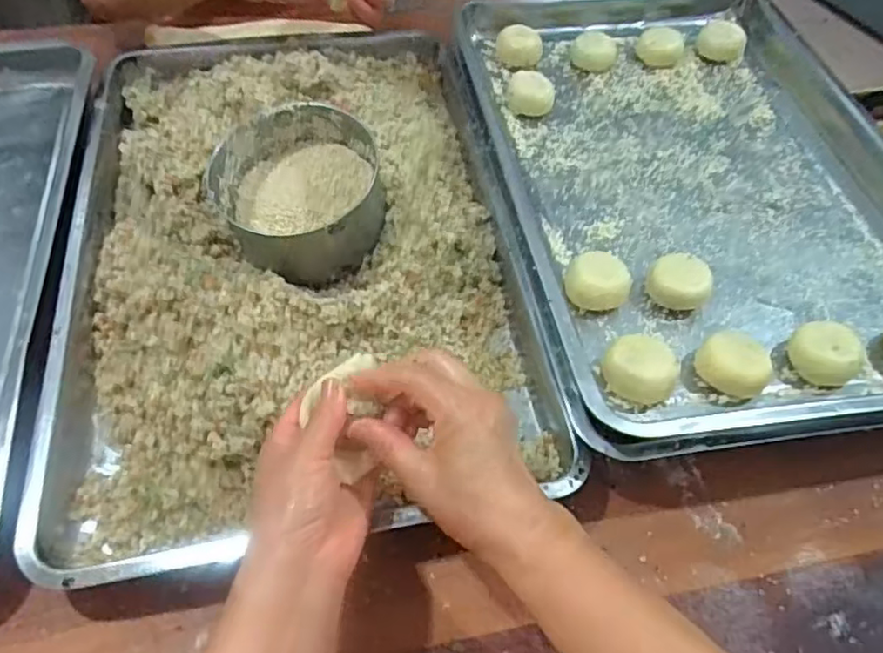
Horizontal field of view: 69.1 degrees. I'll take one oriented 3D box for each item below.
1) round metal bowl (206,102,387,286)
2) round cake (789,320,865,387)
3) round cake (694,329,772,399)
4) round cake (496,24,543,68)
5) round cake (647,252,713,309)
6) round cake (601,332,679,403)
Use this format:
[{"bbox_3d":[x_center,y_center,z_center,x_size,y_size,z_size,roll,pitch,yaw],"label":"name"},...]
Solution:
[{"bbox_3d":[-0.122,-0.112,0.551,0.141,0.077,0.136,-5,55,-7],"label":"round metal bowl"},{"bbox_3d":[0.306,0.022,0.511,0.053,0.035,0.051,35,60,20],"label":"round cake"},{"bbox_3d":[0.225,0.031,0.497,0.041,0.032,0.053,-29,61,-21],"label":"round cake"},{"bbox_3d":[0.092,-0.330,0.751,0.053,0.021,0.057,1,55,-2],"label":"round cake"},{"bbox_3d":[0.202,-0.037,0.545,0.051,0.028,0.046,26,58,15],"label":"round cake"},{"bbox_3d":[0.151,0.034,0.487,0.048,0.042,0.048,1,55,-2],"label":"round cake"}]

